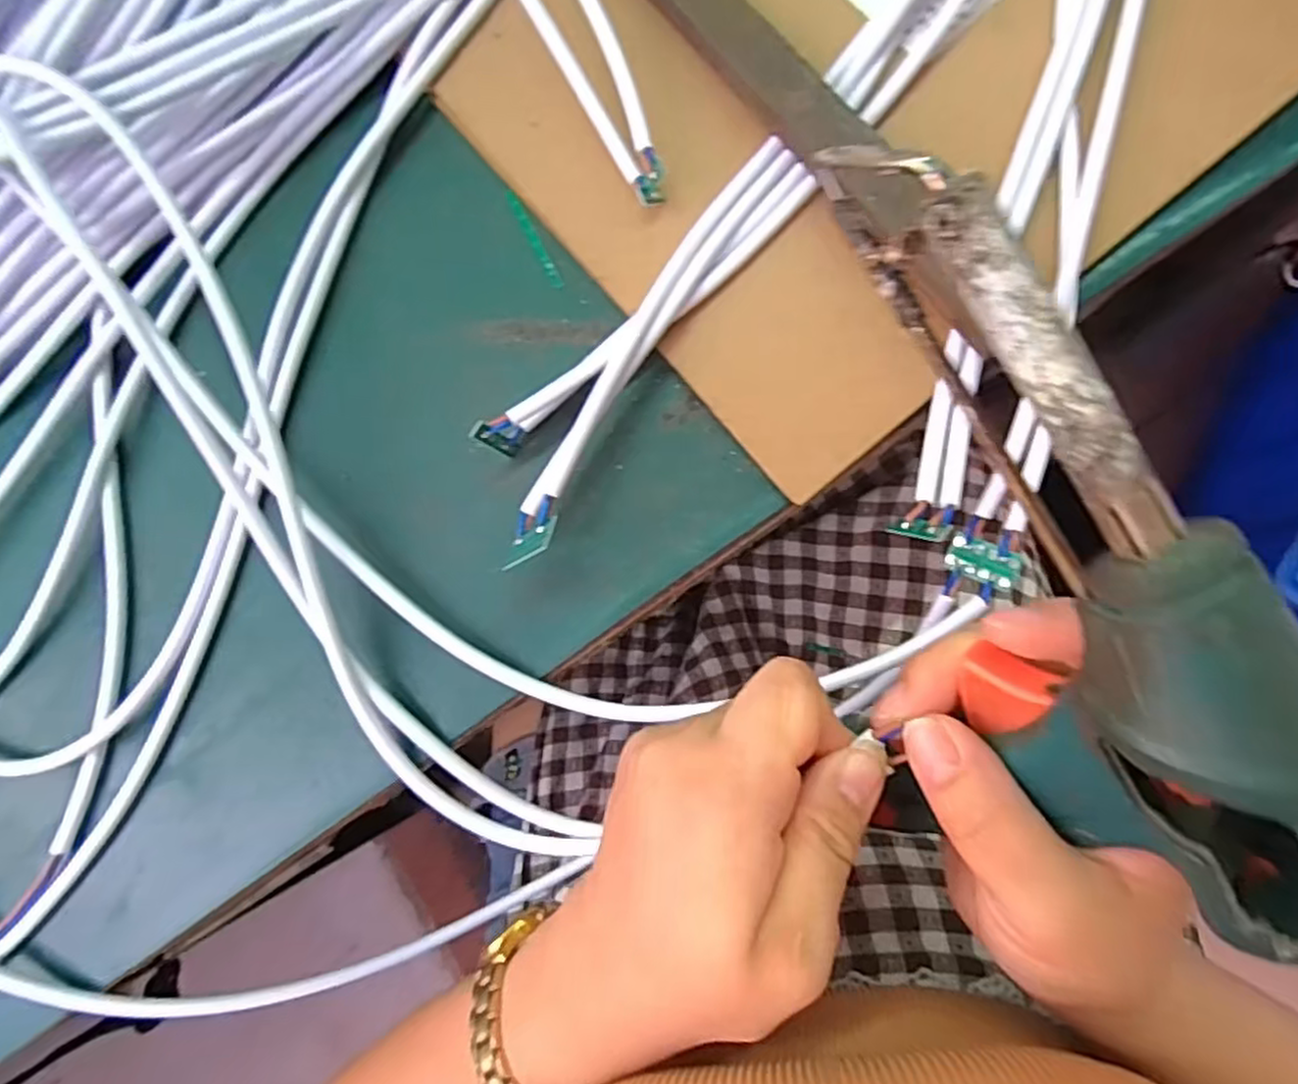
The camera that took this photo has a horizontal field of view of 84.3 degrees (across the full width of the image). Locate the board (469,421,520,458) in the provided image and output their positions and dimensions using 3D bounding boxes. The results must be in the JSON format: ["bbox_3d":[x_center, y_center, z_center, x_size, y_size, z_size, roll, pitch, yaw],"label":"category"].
[{"bbox_3d":[-0.058,-0.039,0.274,0.004,0.028,0.006,32,94,27],"label":"board"}]

